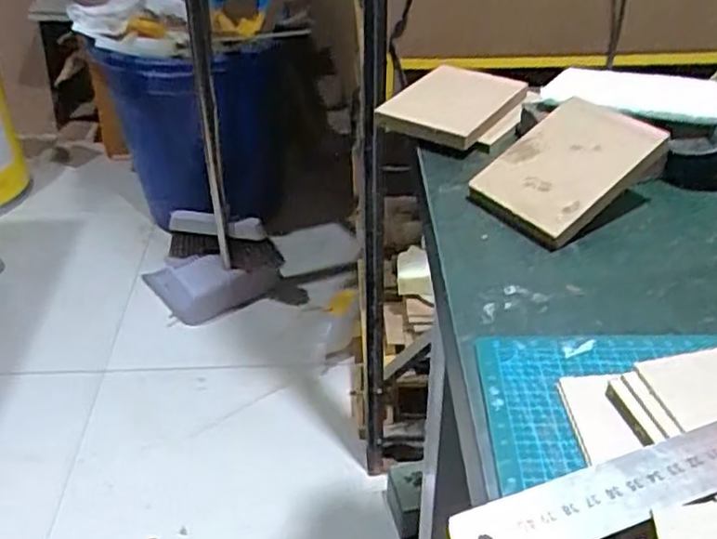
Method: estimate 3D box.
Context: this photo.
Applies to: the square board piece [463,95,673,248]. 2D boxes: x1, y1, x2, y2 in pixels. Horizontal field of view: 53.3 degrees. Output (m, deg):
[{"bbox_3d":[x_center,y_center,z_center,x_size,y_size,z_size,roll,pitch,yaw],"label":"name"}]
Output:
[{"bbox_3d":[0.133,-0.067,0.459,0.107,0.013,0.078,-39,50,-11],"label":"square board piece"}]

